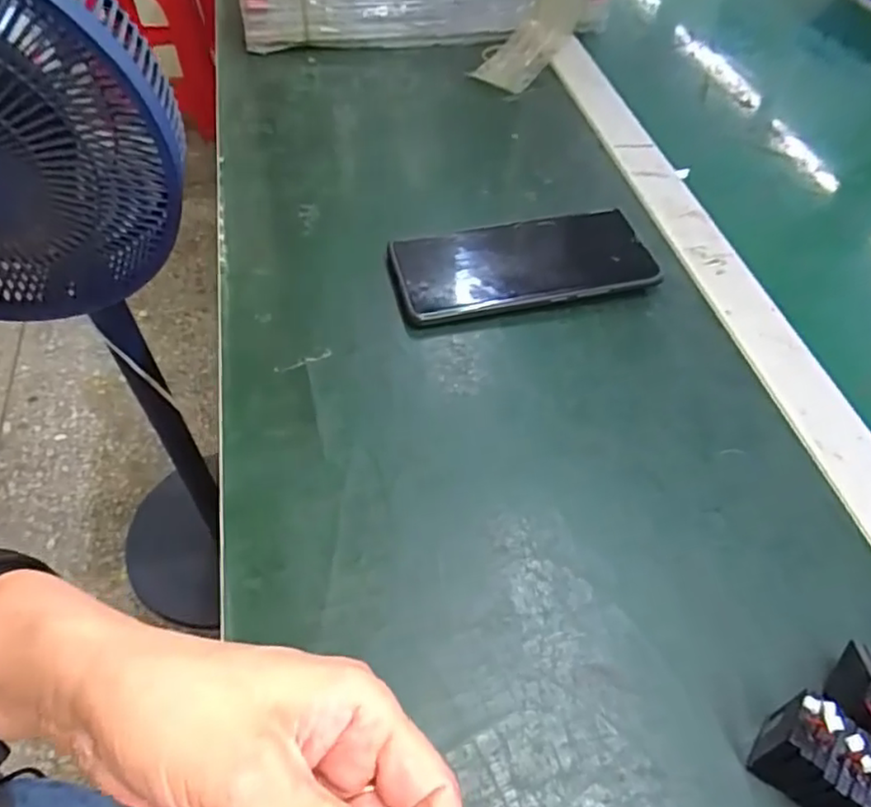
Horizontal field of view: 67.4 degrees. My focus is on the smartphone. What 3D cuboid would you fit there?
[{"bbox_3d":[0.054,-0.090,0.421,0.162,0.015,0.071,-10,53,-10],"label":"smartphone"}]

